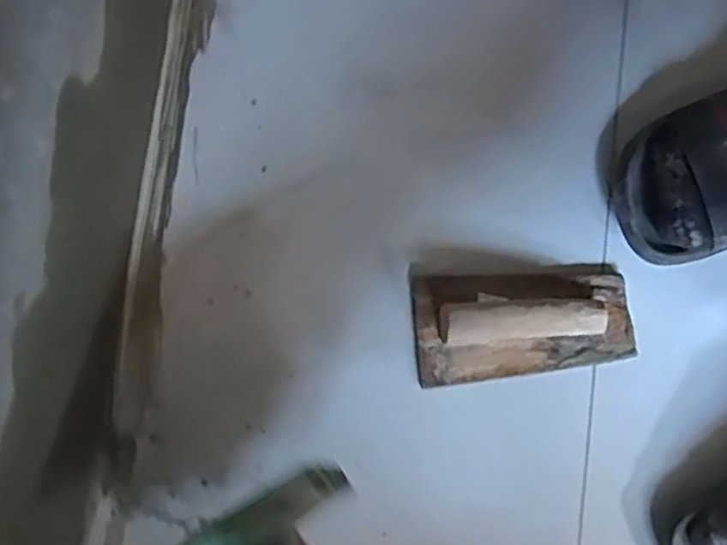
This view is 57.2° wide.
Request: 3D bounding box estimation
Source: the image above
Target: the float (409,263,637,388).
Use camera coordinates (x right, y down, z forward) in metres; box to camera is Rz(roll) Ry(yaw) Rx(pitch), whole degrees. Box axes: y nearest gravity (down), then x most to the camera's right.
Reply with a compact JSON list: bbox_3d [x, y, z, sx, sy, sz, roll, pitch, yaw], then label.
[{"bbox_3d":[0.113,0.031,0.466,0.152,0.046,0.082,-4,79,-2],"label":"float"}]

